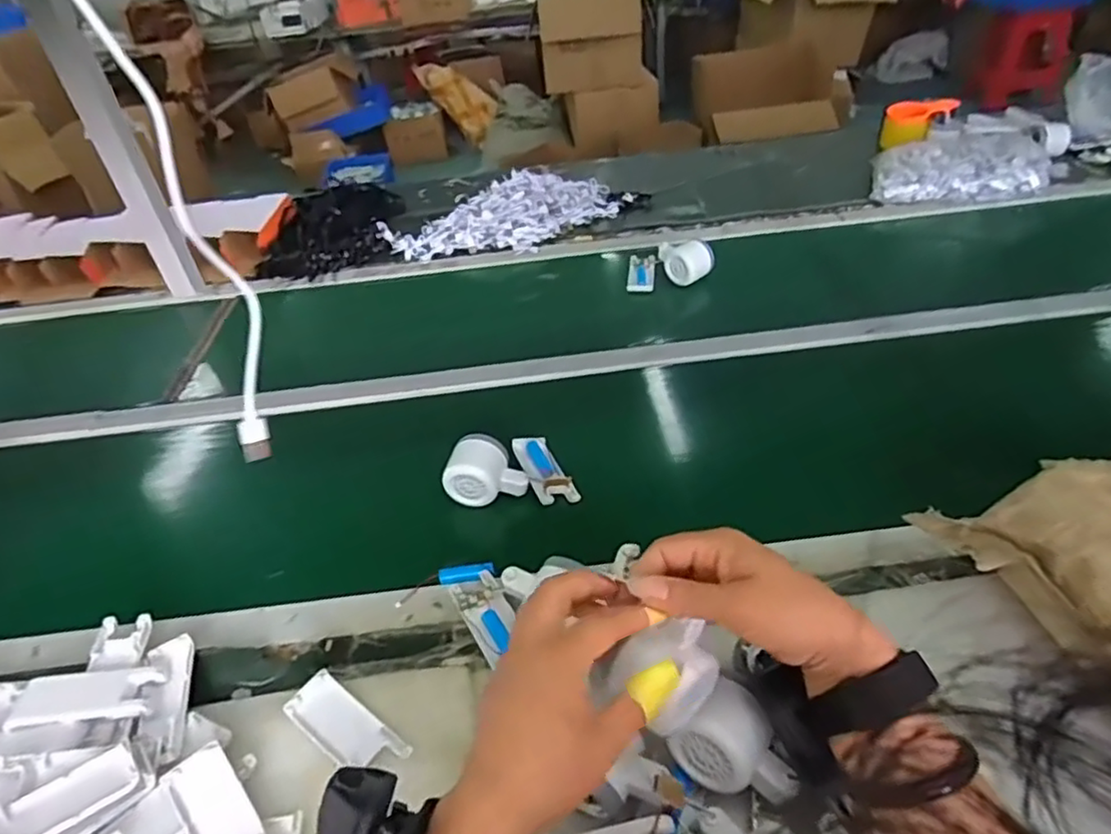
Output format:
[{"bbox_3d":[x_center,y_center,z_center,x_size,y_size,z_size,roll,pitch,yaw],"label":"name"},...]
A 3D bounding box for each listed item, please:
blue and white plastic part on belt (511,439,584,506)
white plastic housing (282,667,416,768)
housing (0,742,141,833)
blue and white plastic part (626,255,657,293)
[{"bbox_3d":[-0.013,0.056,0.689,0.040,0.015,0.102,-19,41,-15],"label":"blue and white plastic part on belt"},{"bbox_3d":[-0.154,0.234,0.481,0.106,0.019,0.039,24,48,32],"label":"white plastic housing"},{"bbox_3d":[-0.338,0.259,0.428,0.105,0.014,0.048,-21,40,-37],"label":"housing"},{"bbox_3d":[0.137,-0.228,1.023,0.041,0.011,0.086,3,53,12],"label":"blue and white plastic part"}]

